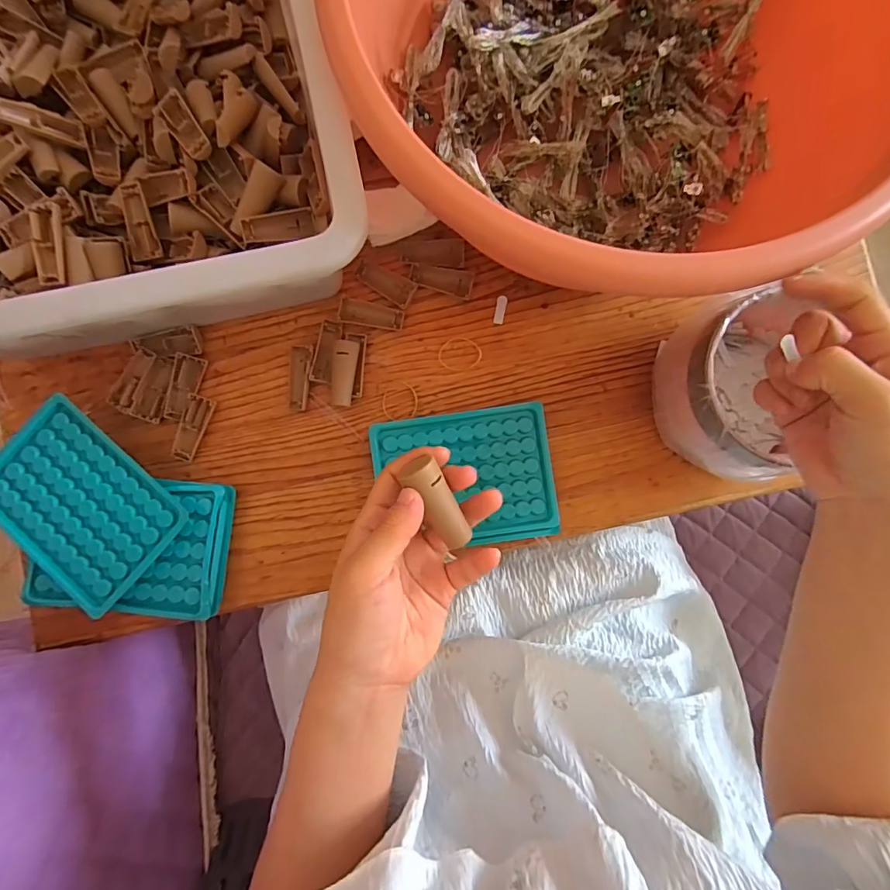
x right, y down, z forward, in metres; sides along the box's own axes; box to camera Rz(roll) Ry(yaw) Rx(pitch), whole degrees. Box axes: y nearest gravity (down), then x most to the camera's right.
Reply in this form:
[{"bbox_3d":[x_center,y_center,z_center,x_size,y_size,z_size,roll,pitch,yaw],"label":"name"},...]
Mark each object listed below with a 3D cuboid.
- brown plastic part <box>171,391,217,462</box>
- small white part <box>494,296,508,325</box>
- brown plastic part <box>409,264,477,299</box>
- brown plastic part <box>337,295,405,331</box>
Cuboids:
[{"bbox_3d":[-0.191,-0.013,0.369,0.020,0.012,0.050,16,86,-2],"label":"brown plastic part"},{"bbox_3d":[0.045,-0.108,0.388,0.009,0.004,0.024,11,86,-2],"label":"small white part"},{"bbox_3d":[-0.003,-0.129,0.381,0.049,0.009,0.020,14,86,-2],"label":"brown plastic part"},{"bbox_3d":[-0.057,-0.100,0.375,0.050,0.004,0.018,14,86,-2],"label":"brown plastic part"}]

